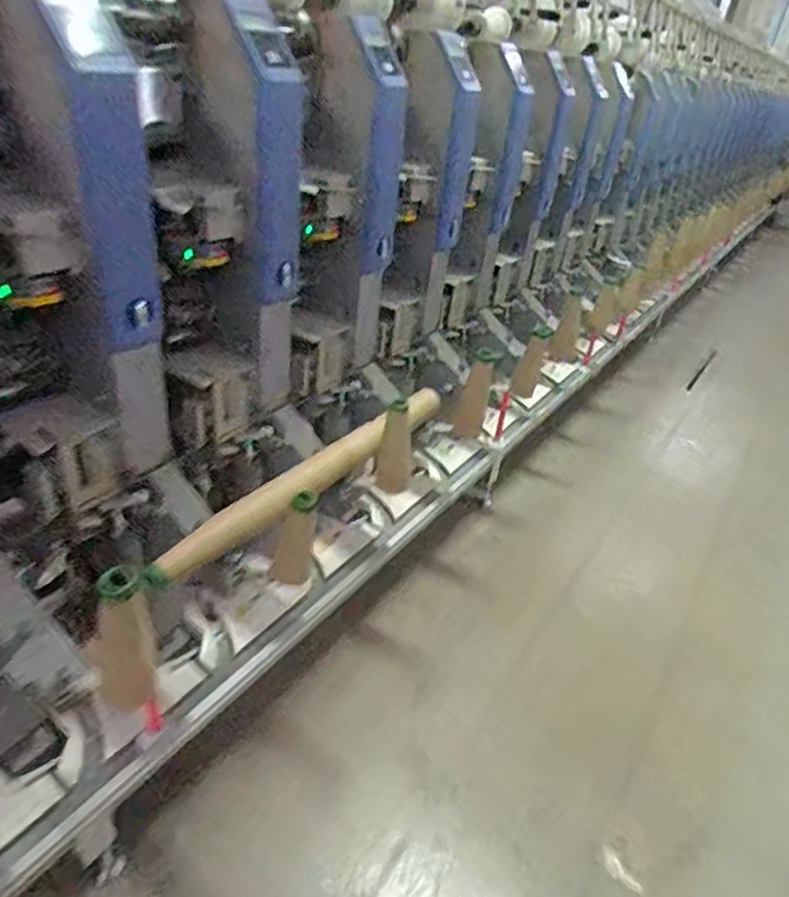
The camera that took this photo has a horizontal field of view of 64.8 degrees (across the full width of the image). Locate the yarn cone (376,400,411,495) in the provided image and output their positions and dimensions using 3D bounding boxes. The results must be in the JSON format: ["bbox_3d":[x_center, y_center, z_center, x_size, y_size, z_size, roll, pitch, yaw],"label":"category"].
[{"bbox_3d":[0.004,0.011,1.257,0.066,0.221,0.071,9,32,2],"label":"yarn cone"}]

